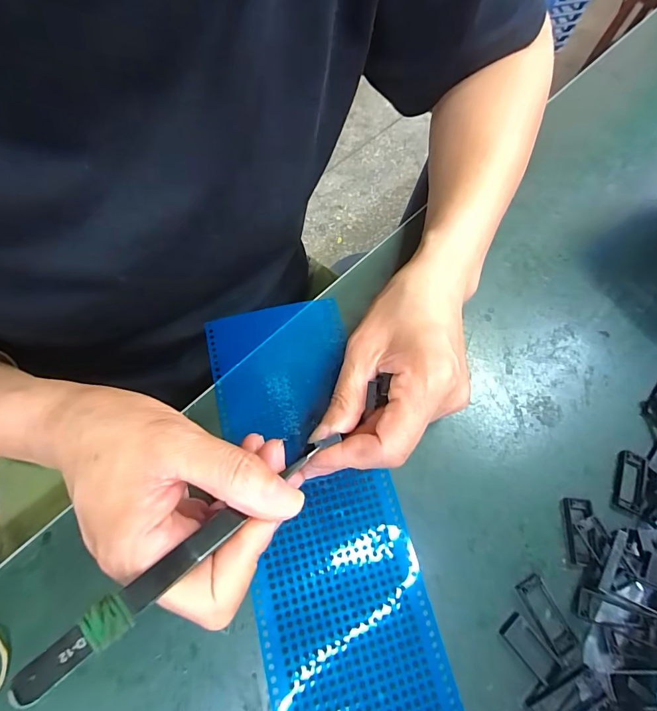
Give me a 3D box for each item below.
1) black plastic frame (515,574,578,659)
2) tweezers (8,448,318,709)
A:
[{"bbox_3d":[0.117,0.138,0.215,0.016,0.004,0.036,-23,68,-14],"label":"black plastic frame"},{"bbox_3d":[-0.049,0.072,0.152,0.012,0.004,0.120,44,47,16],"label":"tweezers"}]

